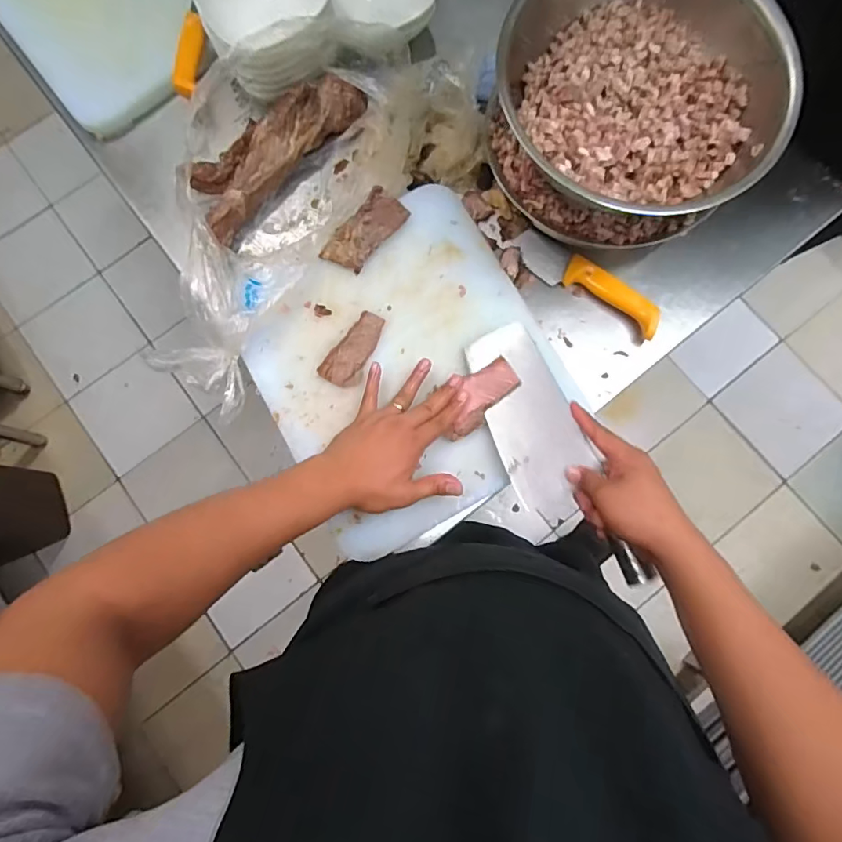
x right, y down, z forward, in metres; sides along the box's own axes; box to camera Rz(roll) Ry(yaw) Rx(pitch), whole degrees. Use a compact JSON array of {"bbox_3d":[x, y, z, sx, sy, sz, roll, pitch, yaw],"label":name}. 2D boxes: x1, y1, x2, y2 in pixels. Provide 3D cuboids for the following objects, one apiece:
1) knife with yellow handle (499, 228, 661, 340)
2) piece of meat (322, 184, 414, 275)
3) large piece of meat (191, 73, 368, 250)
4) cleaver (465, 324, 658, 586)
[{"bbox_3d":[0.209,-0.184,0.648,0.218,0.027,0.045,33,82,7],"label":"knife with yellow handle"},{"bbox_3d":[-0.072,-0.243,0.645,0.053,0.018,0.117,38,82,8],"label":"piece of meat"},{"bbox_3d":[-0.201,-0.364,0.670,0.092,0.054,0.264,43,83,8],"label":"large piece of meat"},{"bbox_3d":[0.143,0.031,0.575,0.095,0.018,0.319,-18,68,-2],"label":"cleaver"}]

